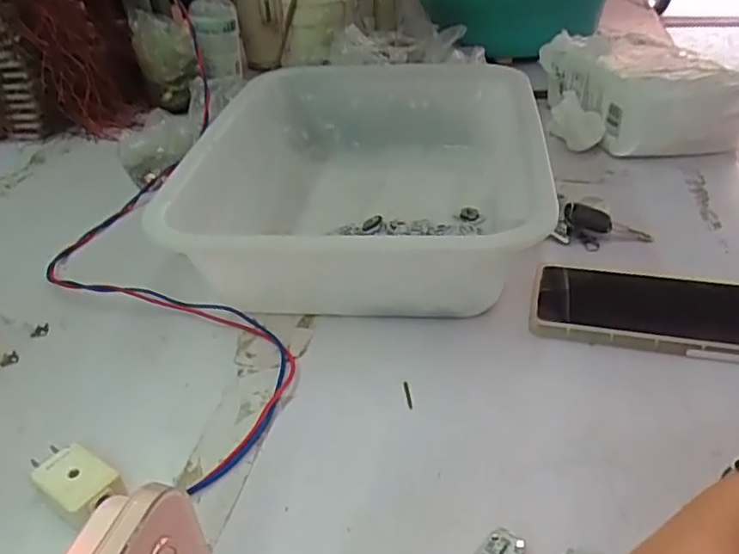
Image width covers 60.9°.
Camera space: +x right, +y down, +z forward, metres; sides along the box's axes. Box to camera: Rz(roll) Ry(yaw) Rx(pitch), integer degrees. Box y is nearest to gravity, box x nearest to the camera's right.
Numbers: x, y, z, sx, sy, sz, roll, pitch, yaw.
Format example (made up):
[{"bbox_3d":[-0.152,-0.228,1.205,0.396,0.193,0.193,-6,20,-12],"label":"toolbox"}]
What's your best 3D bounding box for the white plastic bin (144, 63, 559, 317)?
[{"bbox_3d":[-0.010,-0.096,0.598,0.295,0.100,0.410,-1,33,6],"label":"white plastic bin"}]

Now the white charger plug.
[{"bbox_3d":[-0.174,0.119,0.367,0.061,0.020,0.030,17,39,29],"label":"white charger plug"}]

